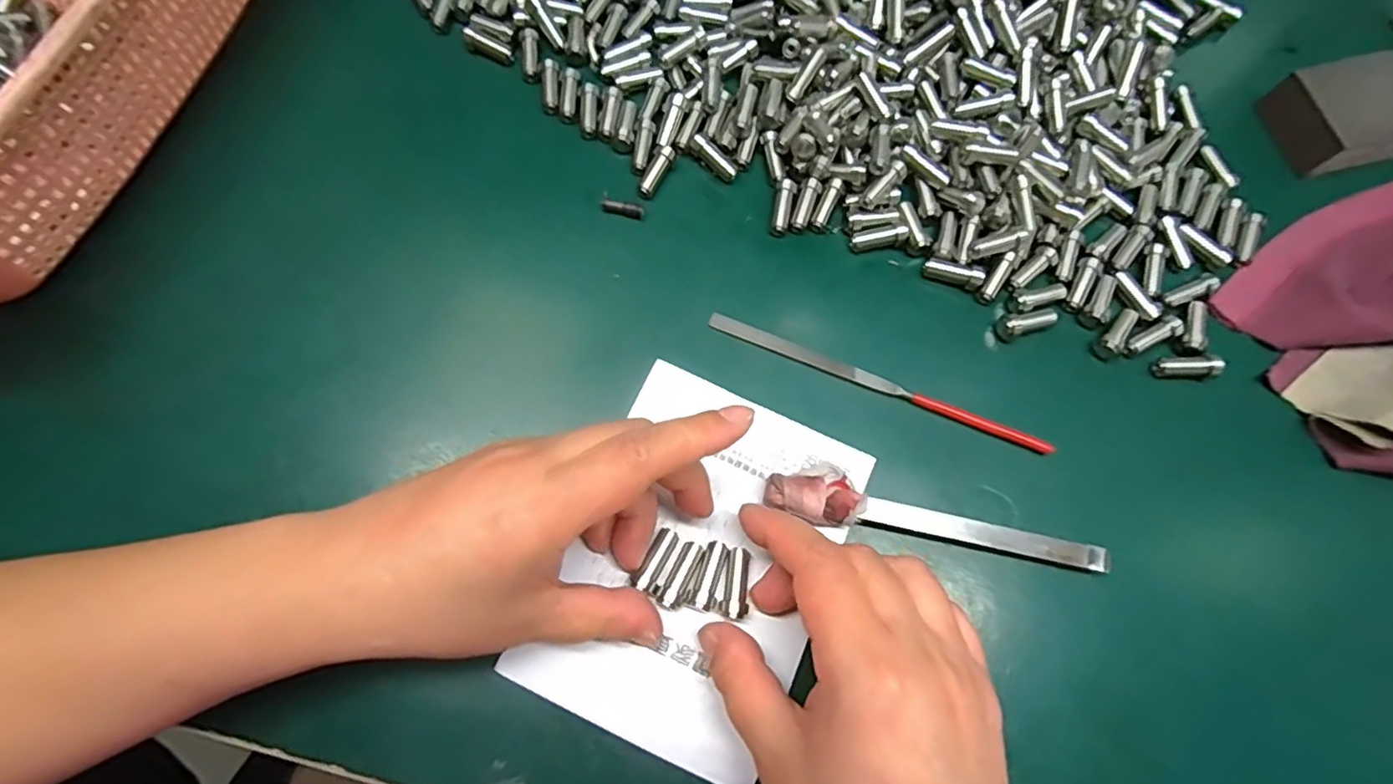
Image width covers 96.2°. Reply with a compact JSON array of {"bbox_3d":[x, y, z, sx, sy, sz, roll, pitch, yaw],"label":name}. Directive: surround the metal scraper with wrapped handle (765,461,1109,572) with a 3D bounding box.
[{"bbox_3d":[0.096,0.055,0.254,0.136,0.017,0.023,17,72,3],"label":"metal scraper with wrapped handle"}]

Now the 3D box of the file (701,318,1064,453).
[{"bbox_3d":[0.081,-0.004,0.281,0.157,0.006,0.007,22,73,5],"label":"file"}]

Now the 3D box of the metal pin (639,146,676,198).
[{"bbox_3d":[-0.019,-0.109,0.310,0.007,0.006,0.028,26,73,6],"label":"metal pin"}]

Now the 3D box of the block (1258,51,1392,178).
[{"bbox_3d":[0.337,-0.143,0.320,0.069,0.025,0.048,-13,73,-7],"label":"block"}]

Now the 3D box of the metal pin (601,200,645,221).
[{"bbox_3d":[-0.036,-0.089,0.304,0.021,0.005,0.006,10,72,1],"label":"metal pin"}]

